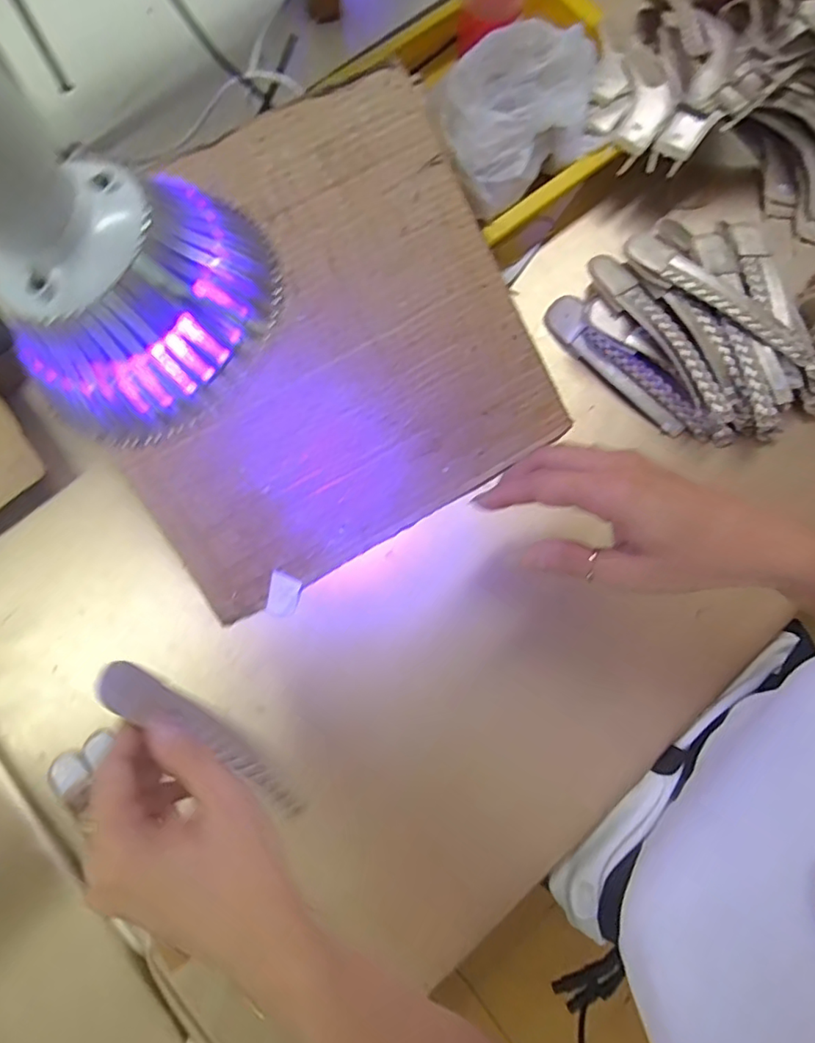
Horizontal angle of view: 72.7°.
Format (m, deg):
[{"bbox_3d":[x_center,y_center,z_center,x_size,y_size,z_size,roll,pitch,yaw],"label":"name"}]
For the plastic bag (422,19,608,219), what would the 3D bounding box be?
[{"bbox_3d":[0.091,-0.318,0.423,0.157,0.051,0.104,-36,81,-7],"label":"plastic bag"}]

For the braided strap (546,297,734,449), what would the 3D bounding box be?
[{"bbox_3d":[0.177,-0.113,0.431,0.170,0.027,0.032,43,82,7],"label":"braided strap"}]

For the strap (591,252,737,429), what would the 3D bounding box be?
[{"bbox_3d":[0.189,-0.138,0.409,0.029,0.005,0.155,-34,81,-6],"label":"strap"}]

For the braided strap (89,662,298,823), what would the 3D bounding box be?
[{"bbox_3d":[-0.106,0.122,0.304,0.015,0.027,0.148,-43,120,-8],"label":"braided strap"}]

